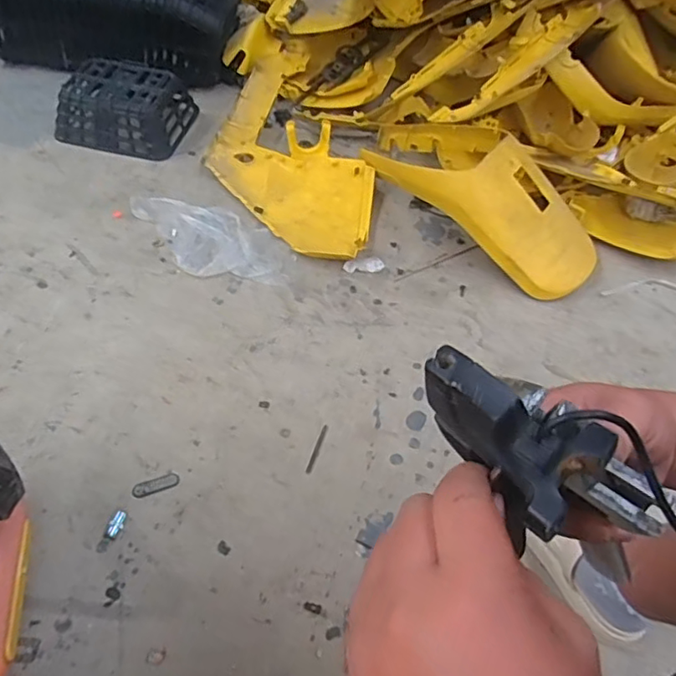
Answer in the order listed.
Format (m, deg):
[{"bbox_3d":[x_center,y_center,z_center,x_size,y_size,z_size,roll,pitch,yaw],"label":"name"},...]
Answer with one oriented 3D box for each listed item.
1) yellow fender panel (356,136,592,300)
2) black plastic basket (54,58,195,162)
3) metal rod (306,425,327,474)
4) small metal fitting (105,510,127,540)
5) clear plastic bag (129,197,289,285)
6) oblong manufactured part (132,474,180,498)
[{"bbox_3d":[0.332,-0.312,1.258,0.568,0.196,0.267,31,55,1],"label":"yellow fender panel"},{"bbox_3d":[-0.557,-0.603,1.463,0.303,0.113,0.229,11,52,4],"label":"black plastic basket"},{"bbox_3d":[-0.035,0.188,0.959,0.010,0.004,0.095,17,53,8],"label":"metal rod"},{"bbox_3d":[-0.330,0.278,0.840,0.023,0.017,0.044,22,54,12],"label":"small metal fitting"},{"bbox_3d":[-0.294,-0.223,1.255,0.416,0.017,0.187,29,56,17],"label":"clear plastic bag"},{"bbox_3d":[-0.290,0.235,0.896,0.071,0.004,0.024,-15,55,-15],"label":"oblong manufactured part"}]

